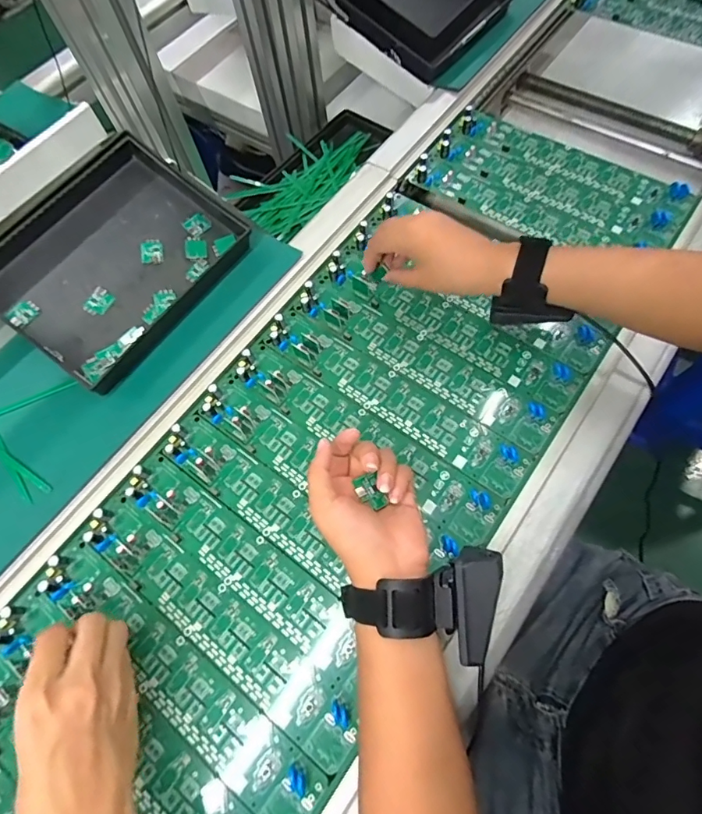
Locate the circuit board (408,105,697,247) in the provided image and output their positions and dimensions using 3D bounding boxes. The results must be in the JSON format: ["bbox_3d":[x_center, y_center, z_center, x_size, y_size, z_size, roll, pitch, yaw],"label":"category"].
[{"bbox_3d":[0.216,-0.245,0.516,0.267,0.020,0.138,35,80,14],"label":"circuit board"}]

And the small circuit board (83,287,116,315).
[{"bbox_3d":[-0.248,-0.103,0.466,0.023,0.009,0.029,25,71,12],"label":"small circuit board"}]

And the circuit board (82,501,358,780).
[{"bbox_3d":[-0.108,0.165,0.366,0.265,0.013,0.048,35,74,15],"label":"circuit board"}]

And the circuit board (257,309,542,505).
[{"bbox_3d":[0.041,-0.011,0.436,0.265,0.011,0.057,34,73,15],"label":"circuit board"}]

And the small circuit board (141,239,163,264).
[{"bbox_3d":[-0.206,-0.161,0.486,0.021,0.004,0.028,-7,79,-11],"label":"small circuit board"}]

